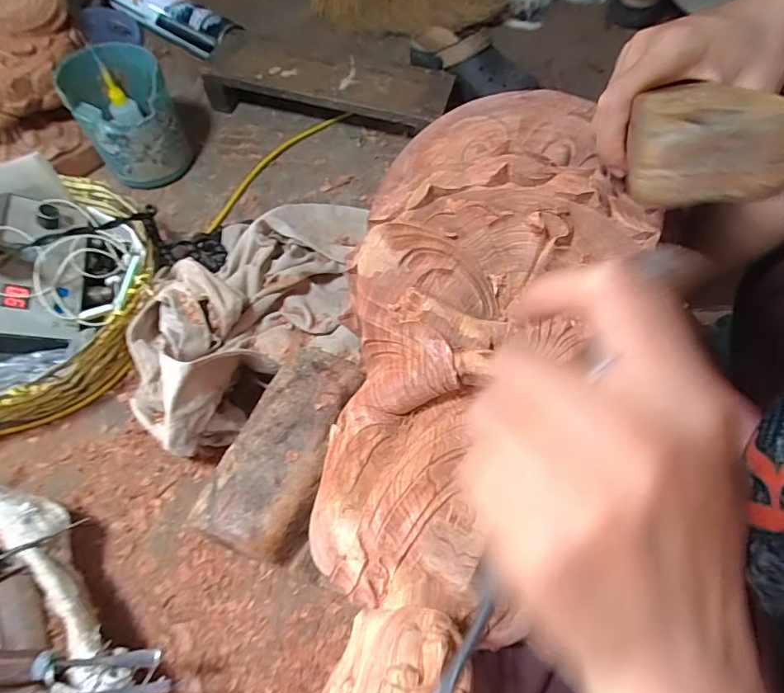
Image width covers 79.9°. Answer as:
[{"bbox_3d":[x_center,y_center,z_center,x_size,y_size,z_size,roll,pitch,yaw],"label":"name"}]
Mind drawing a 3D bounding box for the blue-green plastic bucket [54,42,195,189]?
[{"bbox_3d":[-0.322,-0.279,0.576,0.102,0.123,0.114,-28,67,-16],"label":"blue-green plastic bucket"}]

